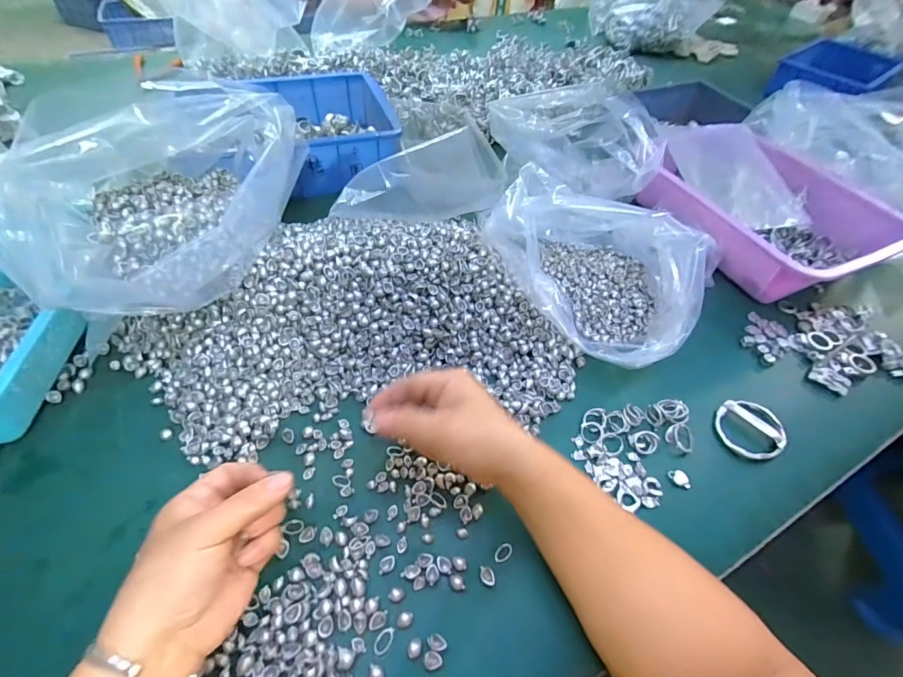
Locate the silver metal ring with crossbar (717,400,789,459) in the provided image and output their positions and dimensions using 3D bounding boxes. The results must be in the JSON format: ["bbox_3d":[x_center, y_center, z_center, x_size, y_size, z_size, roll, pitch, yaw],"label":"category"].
[{"bbox_3d":[0.291,0.087,0.399,0.057,0.011,0.058,2,53,-2],"label":"silver metal ring with crossbar"}]

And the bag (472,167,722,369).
[{"bbox_3d":[0.167,-0.089,0.444,0.164,0.114,0.221,-34,62,-26],"label":"bag"}]

